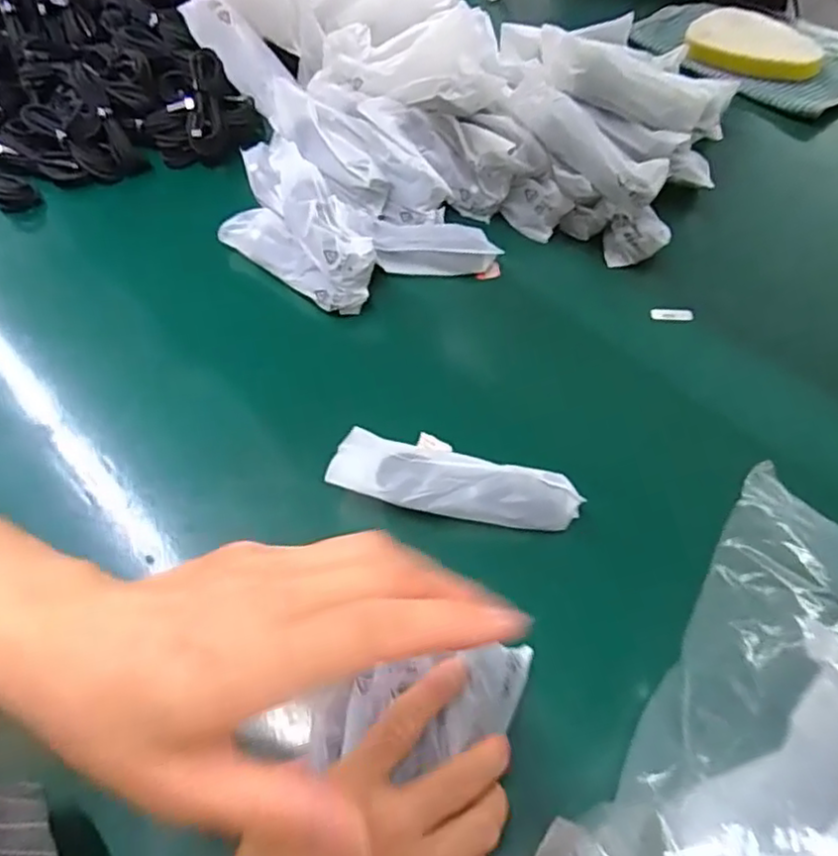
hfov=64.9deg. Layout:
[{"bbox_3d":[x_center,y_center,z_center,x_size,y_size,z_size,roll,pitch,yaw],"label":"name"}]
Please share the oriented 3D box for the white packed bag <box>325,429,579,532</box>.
[{"bbox_3d":[0.021,0.033,0.414,0.152,0.016,0.047,10,57,10],"label":"white packed bag"}]

